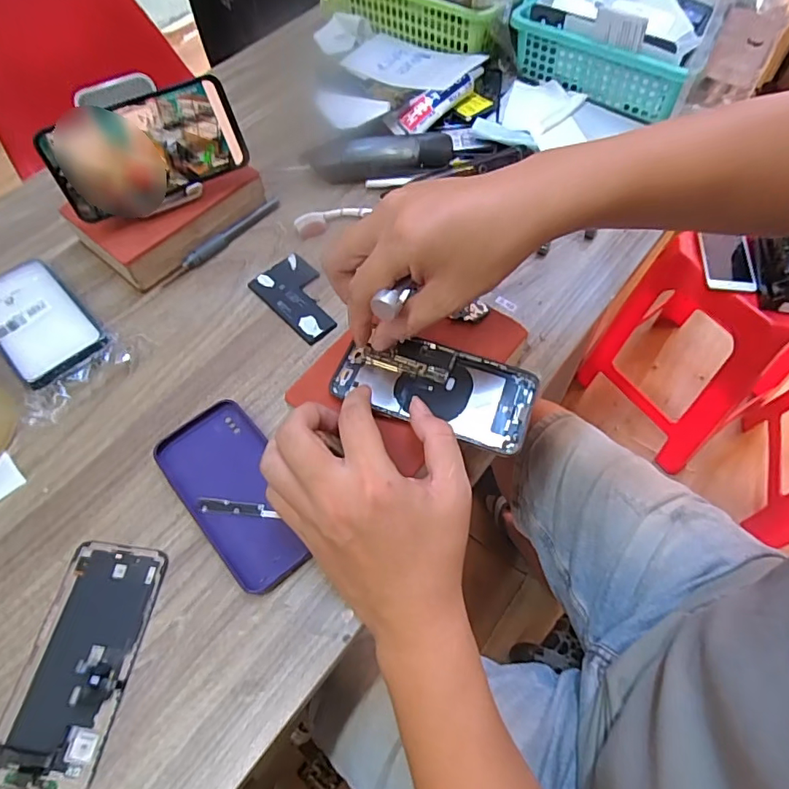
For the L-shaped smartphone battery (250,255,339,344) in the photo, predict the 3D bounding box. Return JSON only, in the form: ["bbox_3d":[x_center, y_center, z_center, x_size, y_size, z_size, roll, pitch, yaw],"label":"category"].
[{"bbox_3d":[-0.085,-0.091,0.478,0.058,0.007,0.097,-39,66,-19],"label":"L-shaped smartphone battery"}]

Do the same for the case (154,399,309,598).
[{"bbox_3d":[-0.114,0.070,0.382,0.073,0.009,0.147,-38,66,-19],"label":"case"}]

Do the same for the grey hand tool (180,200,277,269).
[{"bbox_3d":[-0.161,-0.164,0.519,0.014,0.014,0.121,35,67,19],"label":"grey hand tool"}]

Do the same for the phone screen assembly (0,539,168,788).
[{"bbox_3d":[-0.201,0.165,0.329,0.067,0.012,0.139,7,60,5],"label":"phone screen assembly"}]

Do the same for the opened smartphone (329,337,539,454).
[{"bbox_3d":[0.028,-0.004,0.375,0.140,0.015,0.066,15,61,10],"label":"opened smartphone"}]

